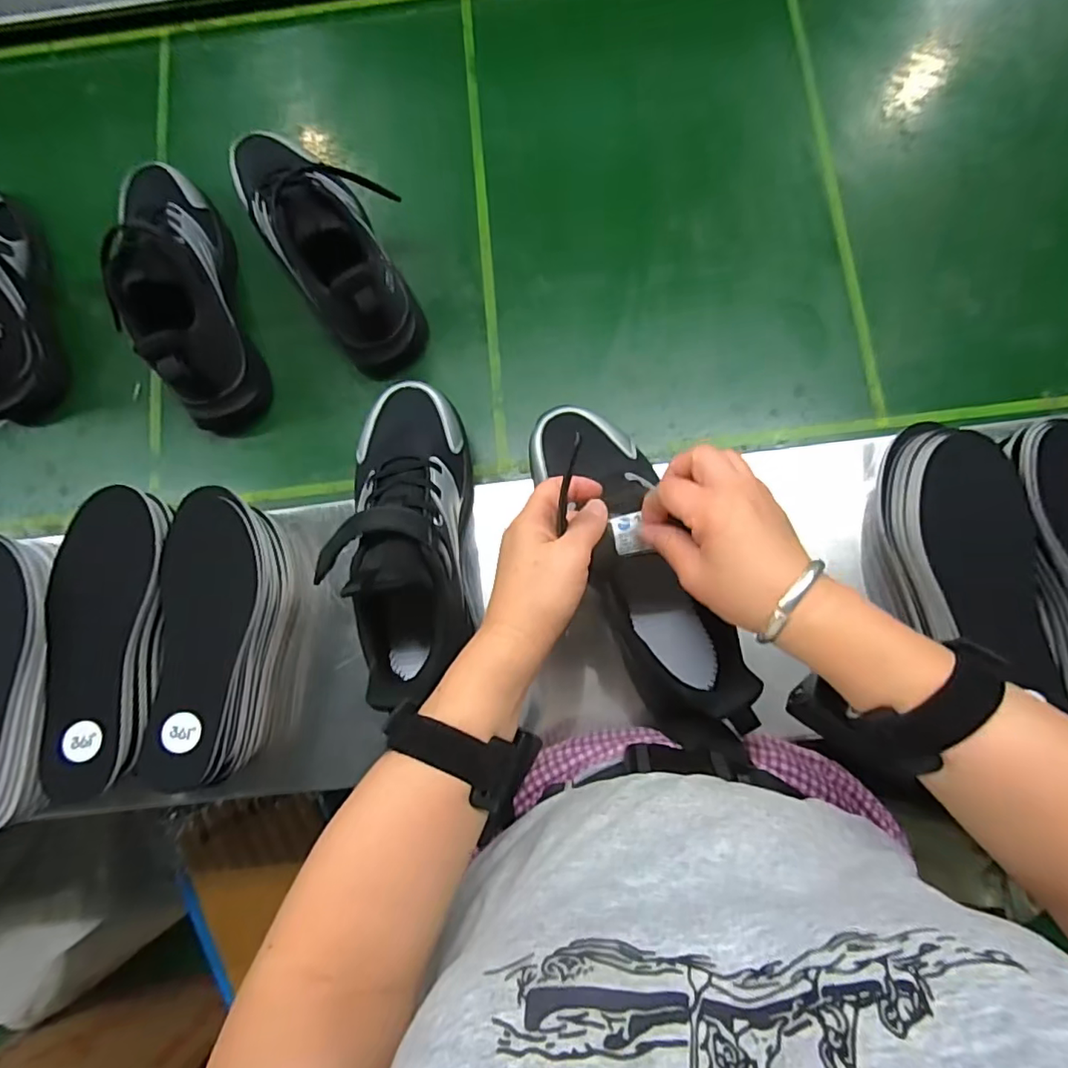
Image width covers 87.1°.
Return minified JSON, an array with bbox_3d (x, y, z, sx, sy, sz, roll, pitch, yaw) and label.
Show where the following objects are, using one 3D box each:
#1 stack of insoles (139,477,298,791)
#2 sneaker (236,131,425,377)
[{"bbox_3d":[-0.245,0.077,0.447,0.075,0.073,0.220,-1,81,2],"label":"stack of insoles"},{"bbox_3d":[-0.197,-0.265,0.500,0.084,0.113,0.246,-35,82,-3],"label":"sneaker"}]

